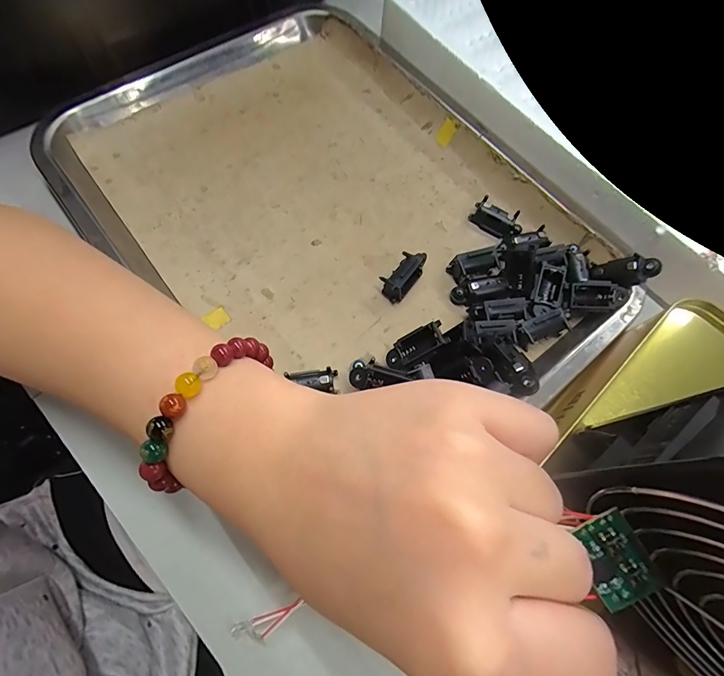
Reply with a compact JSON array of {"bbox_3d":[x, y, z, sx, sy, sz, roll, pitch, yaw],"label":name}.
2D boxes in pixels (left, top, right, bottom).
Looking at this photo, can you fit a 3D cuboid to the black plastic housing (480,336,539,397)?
[{"bbox_3d":[0.082,0.015,0.219,0.015,0.008,0.037,-41,88,-15],"label":"black plastic housing"}]

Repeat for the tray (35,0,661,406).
[{"bbox_3d":[-0.022,-0.083,0.264,0.247,0.029,0.336,-36,74,-13],"label":"tray"}]

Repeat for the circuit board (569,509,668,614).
[{"bbox_3d":[0.078,0.068,0.122,0.019,0.004,0.029,-34,91,10],"label":"circuit board"}]

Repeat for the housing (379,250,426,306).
[{"bbox_3d":[0.027,-0.041,0.250,0.016,0.019,0.035,38,73,13],"label":"housing"}]

